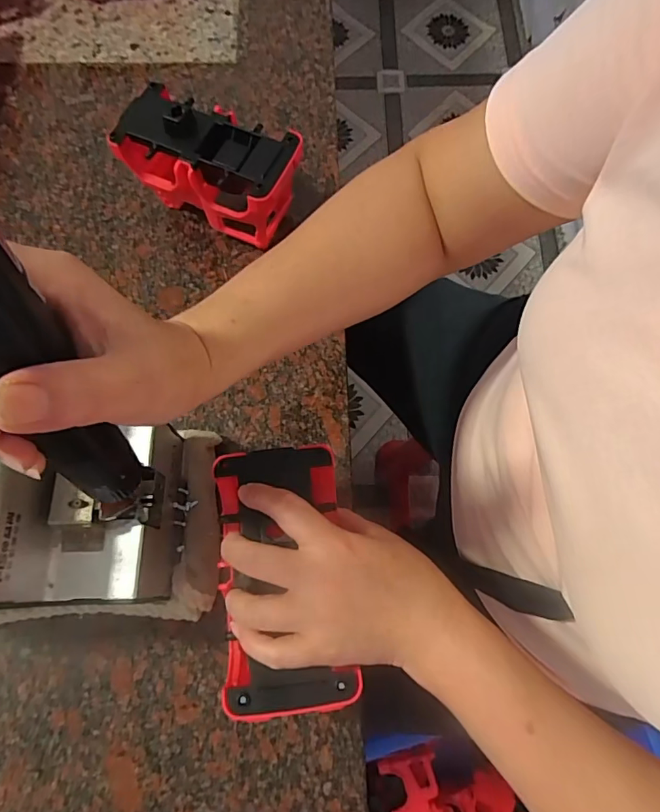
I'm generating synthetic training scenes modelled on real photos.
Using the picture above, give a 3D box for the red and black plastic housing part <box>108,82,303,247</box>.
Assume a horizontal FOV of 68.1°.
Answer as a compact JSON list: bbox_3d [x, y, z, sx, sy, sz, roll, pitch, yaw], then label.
[{"bbox_3d":[-0.101,-0.206,0.448,0.157,0.097,0.082,20,71,6],"label":"red and black plastic housing part"}]

